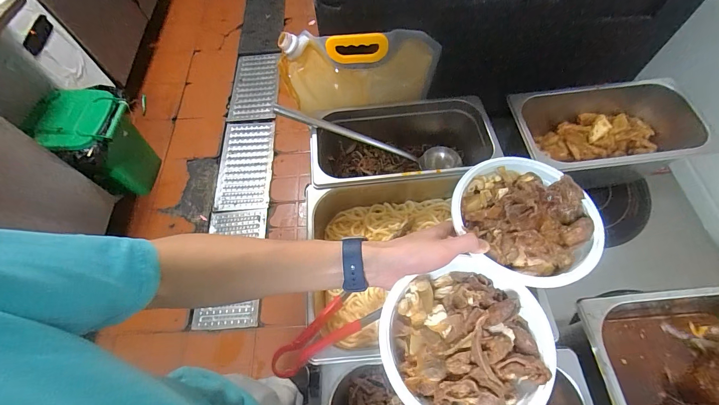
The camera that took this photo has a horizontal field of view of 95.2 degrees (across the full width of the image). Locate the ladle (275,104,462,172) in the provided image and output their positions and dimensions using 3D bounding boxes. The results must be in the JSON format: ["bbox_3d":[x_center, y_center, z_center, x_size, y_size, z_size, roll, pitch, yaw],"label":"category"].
[{"bbox_3d":[0.027,-0.123,0.617,0.372,0.051,0.049,12,60,-21],"label":"ladle"}]

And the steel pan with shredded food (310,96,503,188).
[{"bbox_3d":[0.083,-0.086,0.615,0.347,0.109,0.166,-6,62,-2],"label":"steel pan with shredded food"}]

